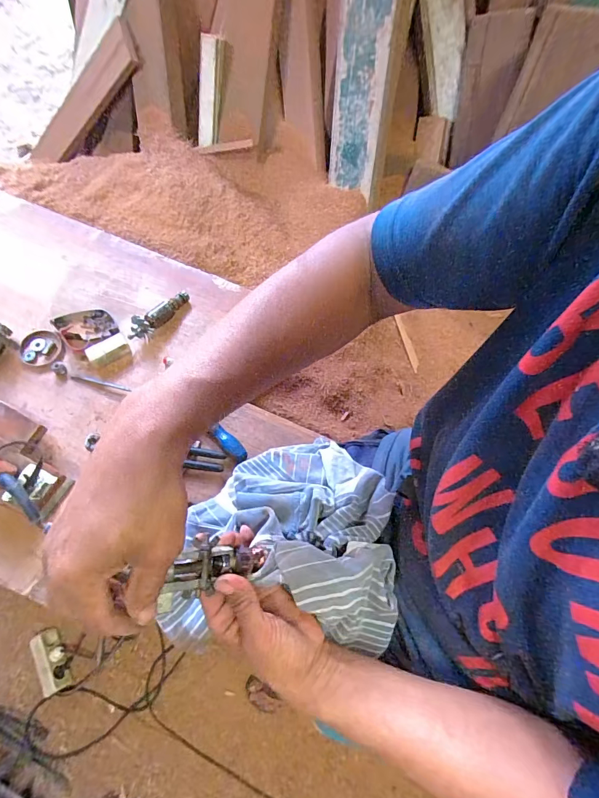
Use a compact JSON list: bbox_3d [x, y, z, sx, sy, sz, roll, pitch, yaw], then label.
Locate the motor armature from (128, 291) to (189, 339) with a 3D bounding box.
[{"bbox_3d":[-0.263,-0.160,0.716,0.036,0.032,0.137,37,72,12],"label":"motor armature"}]

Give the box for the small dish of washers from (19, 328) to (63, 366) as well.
[{"bbox_3d":[-0.469,-0.096,0.695,0.071,0.013,0.081,-15,70,-8],"label":"small dish of washers"}]

